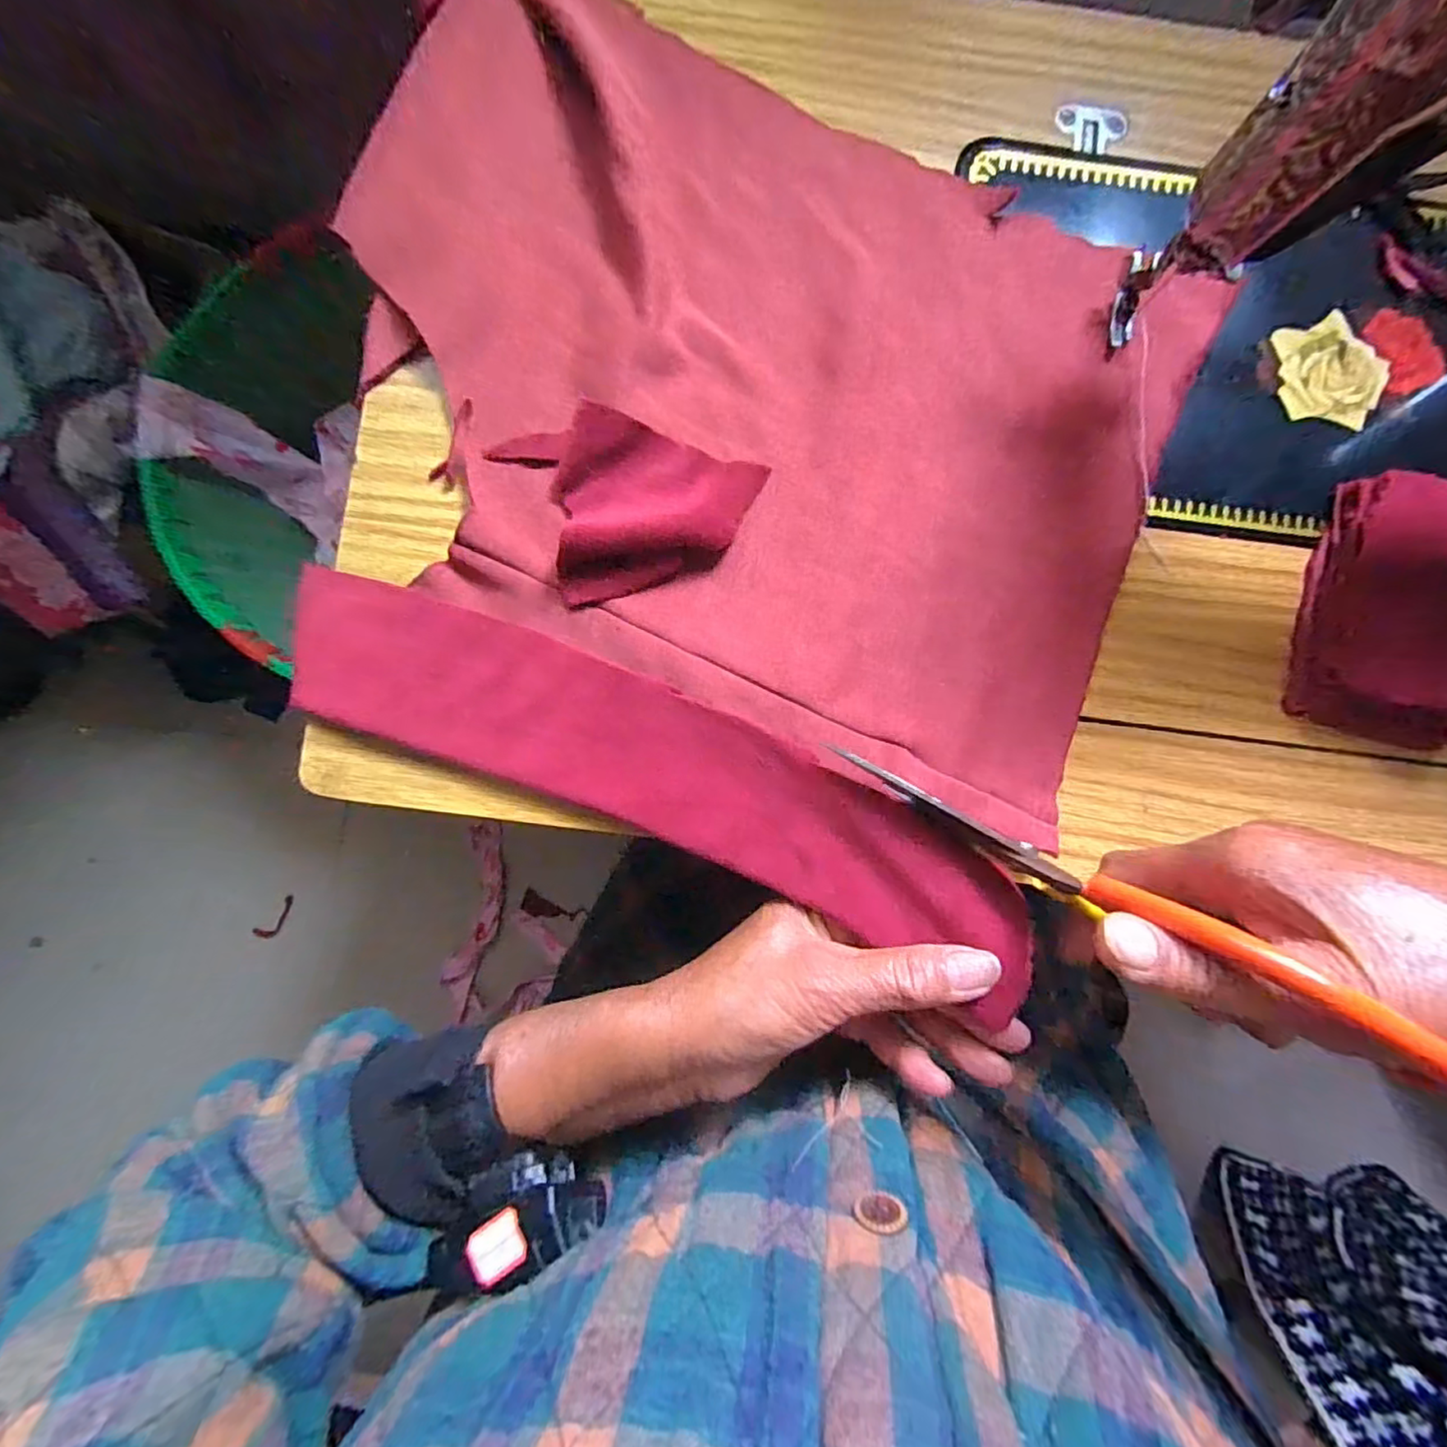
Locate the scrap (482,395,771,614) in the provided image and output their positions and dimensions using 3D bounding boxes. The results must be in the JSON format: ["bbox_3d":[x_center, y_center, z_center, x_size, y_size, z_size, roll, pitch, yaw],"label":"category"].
[{"bbox_3d":[-0.034,-0.101,0.262,0.097,0.017,0.077,-21,87,-4],"label":"scrap"}]

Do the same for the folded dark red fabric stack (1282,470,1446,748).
[{"bbox_3d":[0.300,-0.049,0.266,0.065,0.037,0.110,13,85,-2],"label":"folded dark red fabric stack"}]

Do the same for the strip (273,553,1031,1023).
[{"bbox_3d":[-0.028,0.018,0.253,0.318,0.023,0.064,24,85,2],"label":"strip"}]

